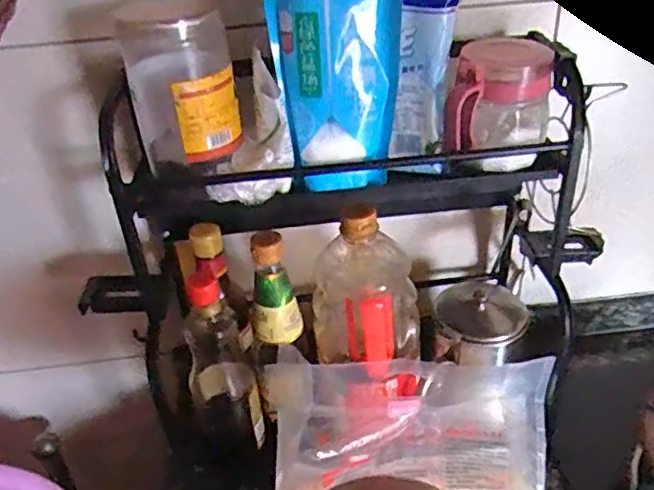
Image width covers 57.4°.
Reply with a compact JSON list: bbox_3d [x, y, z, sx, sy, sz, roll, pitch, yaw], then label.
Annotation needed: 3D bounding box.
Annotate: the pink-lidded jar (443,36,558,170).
[{"bbox_3d":[0.150,-0.121,0.522,0.087,0.100,0.074,9,37,19],"label":"pink-lidded jar"}]

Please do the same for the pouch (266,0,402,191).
[{"bbox_3d":[0.008,-0.143,0.494,0.101,0.181,0.054,-6,35,-2],"label":"pouch"}]

